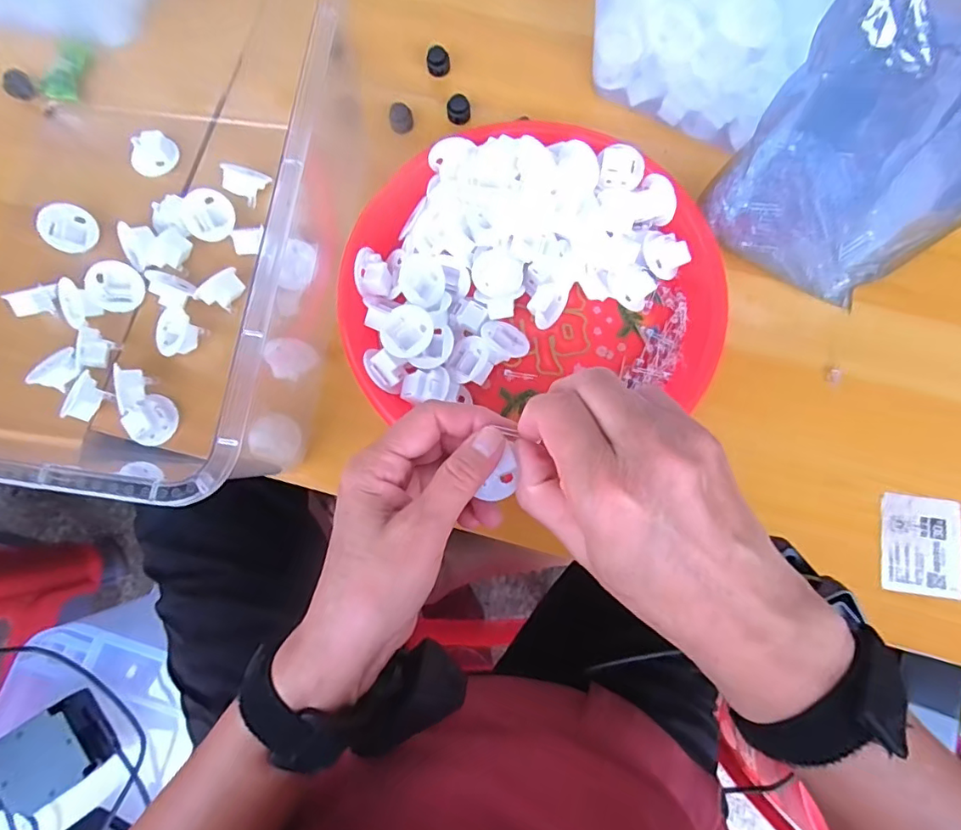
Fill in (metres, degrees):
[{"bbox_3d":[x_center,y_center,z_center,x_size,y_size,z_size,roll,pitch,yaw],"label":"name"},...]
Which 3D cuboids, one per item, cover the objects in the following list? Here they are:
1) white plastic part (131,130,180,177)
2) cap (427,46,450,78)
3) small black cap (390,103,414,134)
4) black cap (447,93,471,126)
[{"bbox_3d":[-0.238,-0.190,0.393,0.029,0.015,0.031,0,114,-36],"label":"white plastic part"},{"bbox_3d":[-0.031,-0.263,0.402,0.016,0.012,0.017,0,79,0],"label":"cap"},{"bbox_3d":[-0.057,-0.215,0.392,0.016,0.009,0.020,-6,79,-1],"label":"small black cap"},{"bbox_3d":[-0.016,-0.222,0.394,0.016,0.014,0.014,-1,79,0],"label":"black cap"}]

